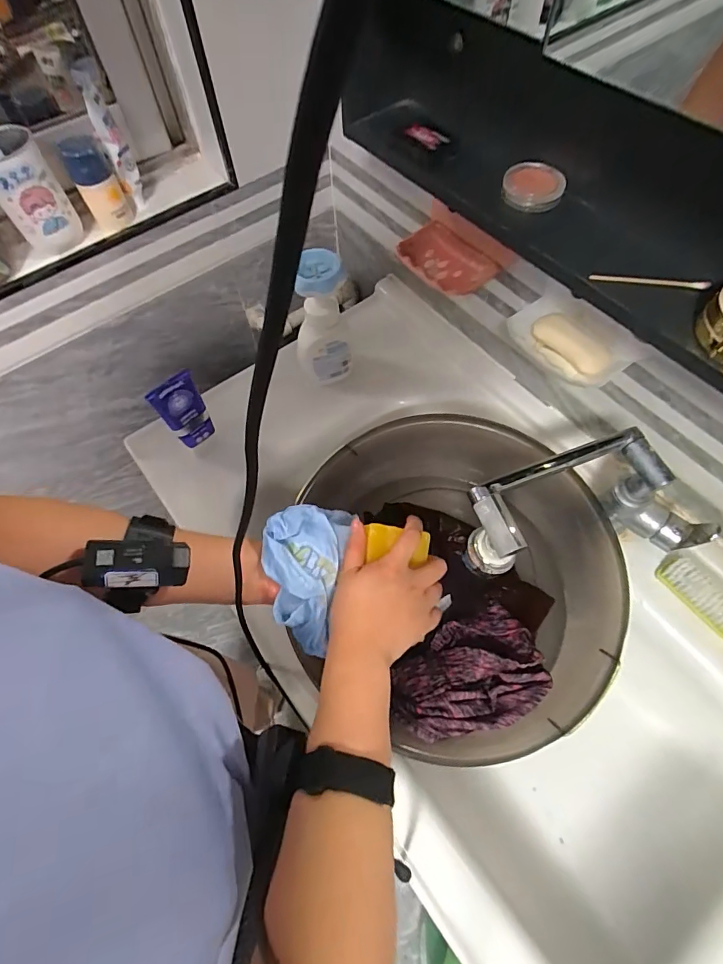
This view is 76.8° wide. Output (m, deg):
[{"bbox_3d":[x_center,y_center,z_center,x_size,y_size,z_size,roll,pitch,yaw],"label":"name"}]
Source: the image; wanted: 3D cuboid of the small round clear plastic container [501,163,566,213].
[{"bbox_3d":[0.158,-0.271,0.420,0.054,0.013,0.050,-1,63,2],"label":"small round clear plastic container"}]

